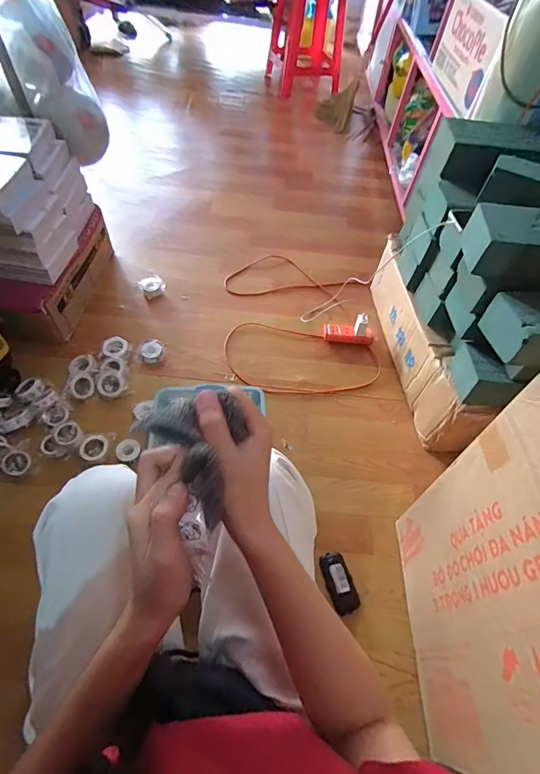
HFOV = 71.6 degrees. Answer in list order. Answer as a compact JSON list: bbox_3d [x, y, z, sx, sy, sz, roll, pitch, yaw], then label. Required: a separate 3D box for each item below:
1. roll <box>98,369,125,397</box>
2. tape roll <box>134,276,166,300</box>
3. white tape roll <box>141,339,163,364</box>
[{"bbox_3d":[-0.395,-0.010,0.933,0.062,0.022,0.072,-24,61,-20],"label":"roll"},{"bbox_3d":[-0.359,-0.304,1.142,0.056,0.038,0.071,41,62,21],"label":"tape roll"},{"bbox_3d":[-0.317,-0.095,1.008,0.055,0.034,0.058,2,56,-3],"label":"white tape roll"}]

